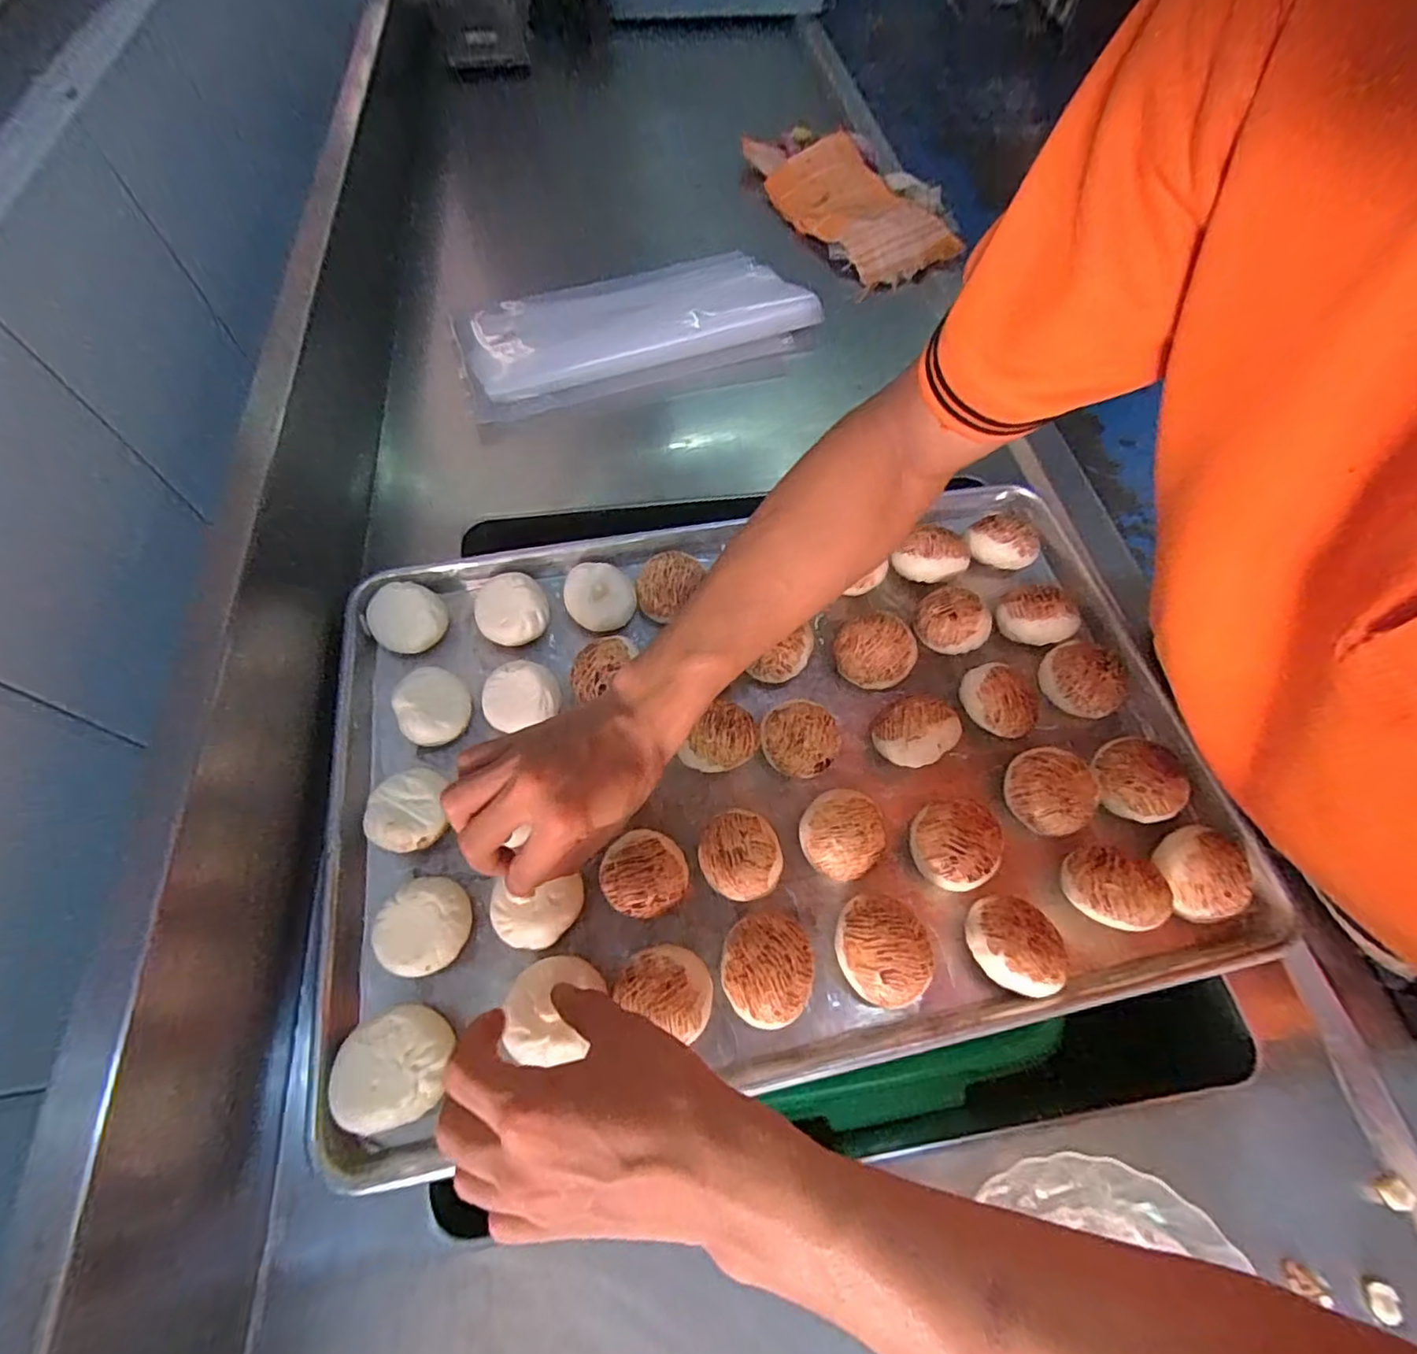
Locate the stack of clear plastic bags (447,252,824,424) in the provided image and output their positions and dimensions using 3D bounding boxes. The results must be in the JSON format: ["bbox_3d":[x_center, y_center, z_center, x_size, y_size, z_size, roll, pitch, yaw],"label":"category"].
[{"bbox_3d":[-0.075,-0.387,0.660,0.387,0.026,0.198,-17,66,-10],"label":"stack of clear plastic bags"}]

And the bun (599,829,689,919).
[{"bbox_3d":[-0.041,0.127,0.383,0.053,0.035,0.049,1,64,-2],"label":"bun"}]

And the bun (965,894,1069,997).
[{"bbox_3d":[0.187,0.165,0.369,0.052,0.041,0.055,1,64,-2],"label":"bun"}]

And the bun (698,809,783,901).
[{"bbox_3d":[0.020,0.117,0.389,0.049,0.040,0.052,1,64,-2],"label":"bun"}]

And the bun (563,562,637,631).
[{"bbox_3d":[-0.086,-0.064,0.478,0.056,0.037,0.052,1,64,-2],"label":"bun"}]

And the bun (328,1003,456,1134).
[{"bbox_3d":[-0.171,0.216,0.334,0.053,0.039,0.055,1,64,-2],"label":"bun"}]

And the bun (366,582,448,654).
[{"bbox_3d":[-0.234,-0.045,0.466,0.054,0.029,0.058,1,64,-2],"label":"bun"}]

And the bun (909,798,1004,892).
[{"bbox_3d":[0.161,0.111,0.397,0.052,0.039,0.054,1,64,-2],"label":"bun"}]

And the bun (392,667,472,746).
[{"bbox_3d":[-0.198,0.023,0.432,0.048,0.038,0.057,-34,69,-17],"label":"bun"}]

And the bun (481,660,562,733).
[{"bbox_3d":[-0.138,0.016,0.446,0.054,0.032,0.046,-16,65,-10],"label":"bun"}]

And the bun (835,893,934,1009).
[{"bbox_3d":[0.104,0.166,0.365,0.049,0.042,0.060,-7,64,-5],"label":"bun"}]

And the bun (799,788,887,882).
[{"bbox_3d":[0.087,0.105,0.397,0.052,0.040,0.051,1,64,-2],"label":"bun"}]

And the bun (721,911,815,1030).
[{"bbox_3d":[0.035,0.175,0.359,0.053,0.041,0.061,15,64,5],"label":"bun"}]

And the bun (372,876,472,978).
[{"bbox_3d":[-0.172,0.154,0.368,0.049,0.034,0.053,1,64,-2],"label":"bun"}]

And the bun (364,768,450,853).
[{"bbox_3d":[-0.196,0.091,0.397,0.046,0.035,0.051,-10,64,-7],"label":"bun"}]

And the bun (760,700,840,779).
[{"bbox_3d":[0.064,0.046,0.427,0.052,0.042,0.046,31,67,13],"label":"bun"}]

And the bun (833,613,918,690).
[{"bbox_3d":[0.128,-0.019,0.462,0.060,0.043,0.056,1,64,-2],"label":"bun"}]

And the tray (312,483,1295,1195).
[{"bbox_3d":[0.052,0.044,0.431,0.606,0.051,0.393,-10,65,-7],"label":"tray"}]

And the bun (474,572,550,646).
[{"bbox_3d":[-0.154,-0.051,0.473,0.054,0.031,0.055,1,64,-2],"label":"bun"}]

